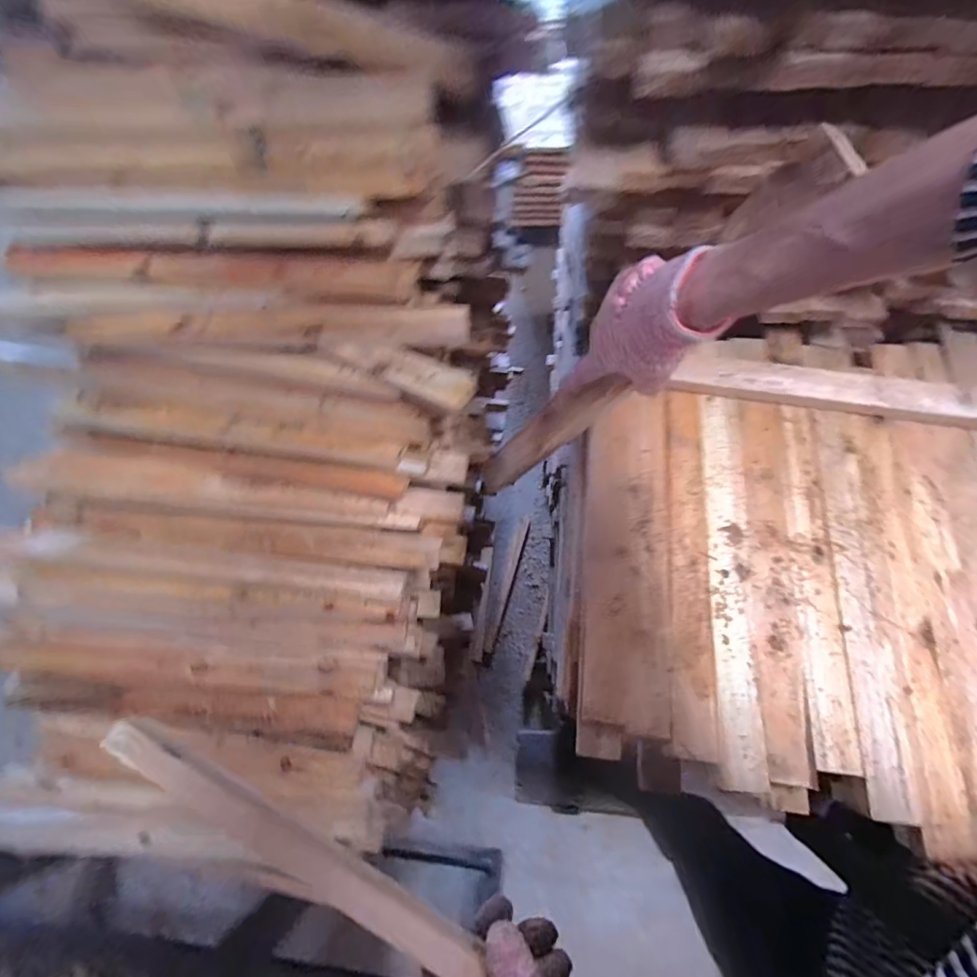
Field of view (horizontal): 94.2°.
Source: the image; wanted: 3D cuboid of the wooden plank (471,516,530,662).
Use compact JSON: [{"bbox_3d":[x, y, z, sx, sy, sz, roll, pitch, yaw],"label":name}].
[{"bbox_3d":[0.032,0.352,1.650,0.102,0.031,0.516,15,72,9],"label":"wooden plank"}]

